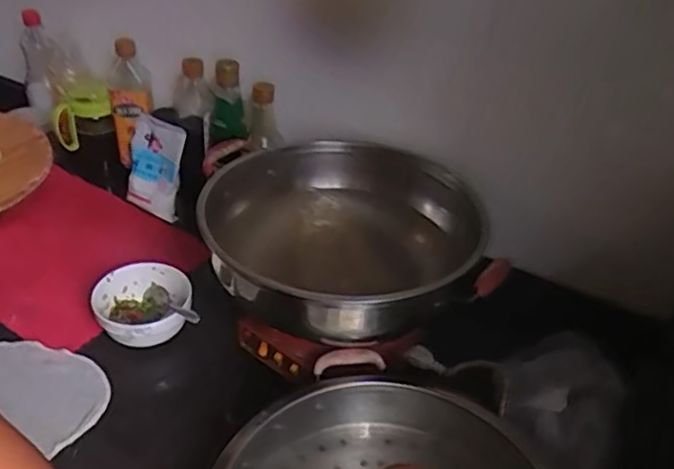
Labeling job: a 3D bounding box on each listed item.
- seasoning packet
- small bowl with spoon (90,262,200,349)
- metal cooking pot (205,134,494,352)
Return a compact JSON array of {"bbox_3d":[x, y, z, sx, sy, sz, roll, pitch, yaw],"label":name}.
[{"bbox_3d":[-0.278,-0.102,0.947,0.092,0.149,0.012,20,23,13],"label":"seasoning packet"},{"bbox_3d":[-0.241,0.094,0.777,0.117,0.074,0.138,-10,39,-17],"label":"small bowl with spoon"},{"bbox_3d":[0.001,0.003,0.738,0.306,0.103,0.271,19,40,19],"label":"metal cooking pot"}]

